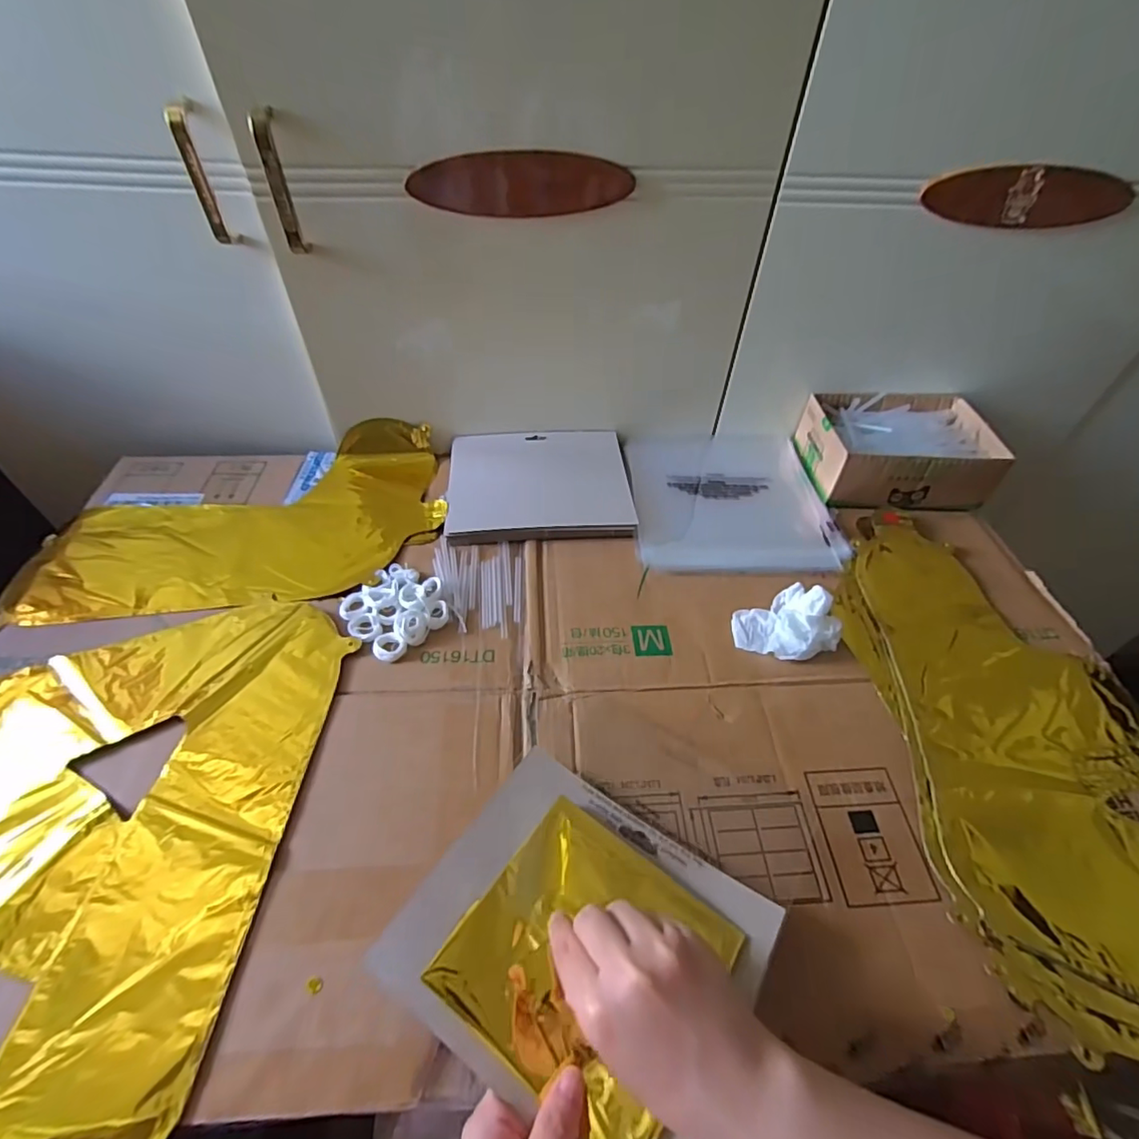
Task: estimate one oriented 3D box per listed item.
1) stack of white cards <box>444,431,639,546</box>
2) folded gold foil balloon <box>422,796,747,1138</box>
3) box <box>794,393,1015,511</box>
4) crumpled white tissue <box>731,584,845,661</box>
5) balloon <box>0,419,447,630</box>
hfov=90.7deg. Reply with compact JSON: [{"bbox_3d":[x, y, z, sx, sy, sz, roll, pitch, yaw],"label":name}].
[{"bbox_3d":[-0.032,-0.097,0.623,0.196,0.013,0.166,-2,49,-5],"label":"stack of white cards"},{"bbox_3d":[0.013,0.223,0.327,0.137,0.016,0.129,35,55,15],"label":"folded gold foil balloon"},{"bbox_3d":[0.372,-0.136,0.641,0.185,0.065,0.140,-2,49,-5],"label":"box"},{"bbox_3d":[0.192,0.046,0.497,0.084,0.036,0.065,-17,52,-17],"label":"crumpled white tissue"},{"bbox_3d":[-0.331,-0.046,0.576,0.392,0.025,0.225,-13,51,-14],"label":"balloon"}]

